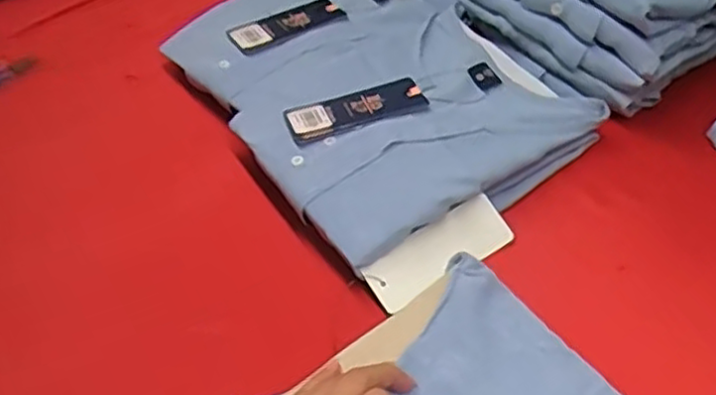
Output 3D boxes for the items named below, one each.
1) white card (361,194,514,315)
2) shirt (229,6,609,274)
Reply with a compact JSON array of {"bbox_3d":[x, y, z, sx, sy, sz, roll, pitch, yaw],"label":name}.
[{"bbox_3d":[0.061,0.042,0.550,0.116,0.009,0.043,-29,74,-14],"label":"white card"},{"bbox_3d":[0.038,-0.069,0.633,0.254,0.032,0.207,-27,49,-23],"label":"shirt"}]

